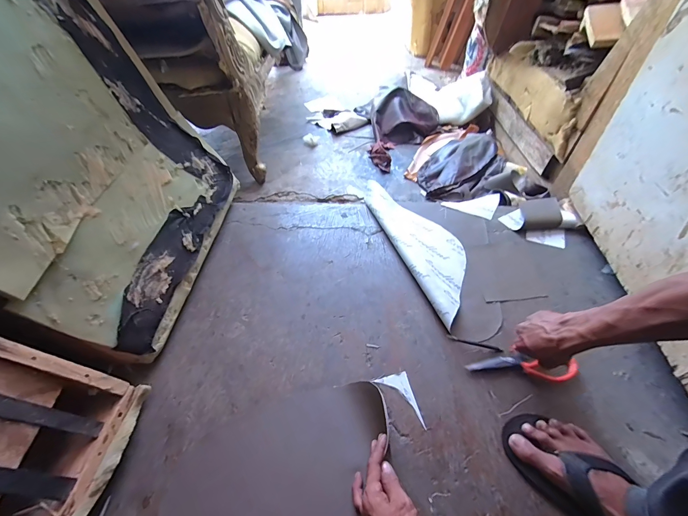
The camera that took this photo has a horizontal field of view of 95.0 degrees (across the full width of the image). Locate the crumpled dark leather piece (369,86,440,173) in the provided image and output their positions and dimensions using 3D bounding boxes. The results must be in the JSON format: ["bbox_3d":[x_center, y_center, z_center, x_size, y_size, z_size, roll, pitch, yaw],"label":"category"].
[{"bbox_3d":[0.214,-0.563,1.336,0.231,0.143,0.396,34,60,25],"label":"crumpled dark leather piece"}]

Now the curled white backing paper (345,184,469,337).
[{"bbox_3d":[0.198,-0.053,0.808,0.172,0.037,0.475,-20,54,-13],"label":"curled white backing paper"}]

